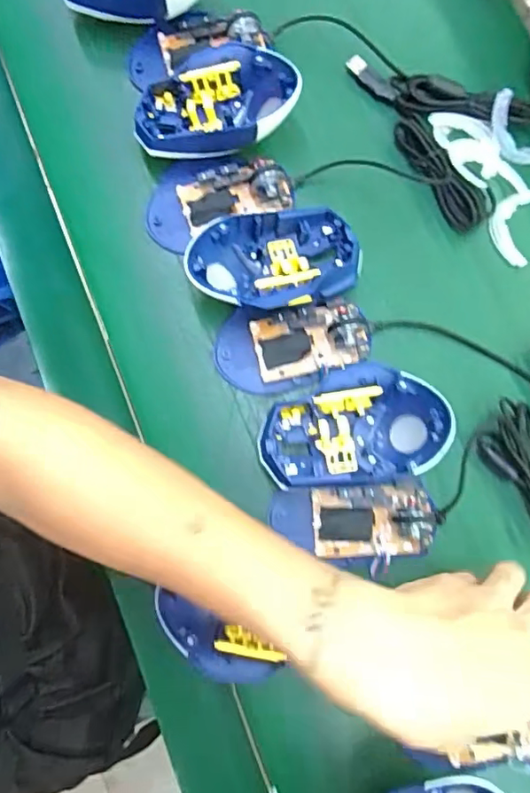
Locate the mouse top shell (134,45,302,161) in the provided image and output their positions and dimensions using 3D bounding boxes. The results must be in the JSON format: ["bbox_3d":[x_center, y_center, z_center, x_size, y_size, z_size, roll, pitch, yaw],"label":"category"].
[{"bbox_3d":[-0.040,-0.214,0.401,0.120,0.038,0.082,-21,76,-3],"label":"mouse top shell"}]

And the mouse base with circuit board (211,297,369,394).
[{"bbox_3d":[0.020,-0.036,0.373,0.107,0.028,0.061,-5,76,1],"label":"mouse base with circuit board"}]

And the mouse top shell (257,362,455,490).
[{"bbox_3d":[0.058,0.020,0.357,0.121,0.038,0.074,-7,76,0],"label":"mouse top shell"}]

